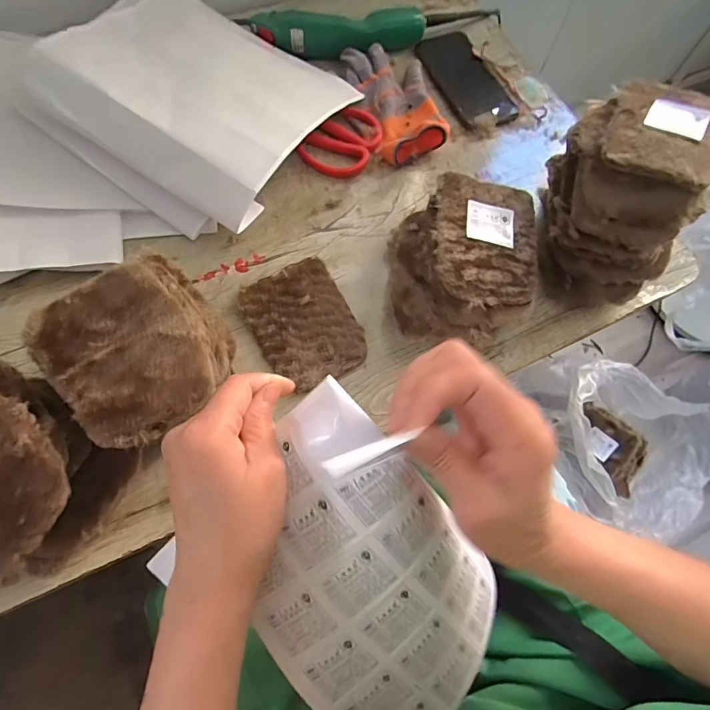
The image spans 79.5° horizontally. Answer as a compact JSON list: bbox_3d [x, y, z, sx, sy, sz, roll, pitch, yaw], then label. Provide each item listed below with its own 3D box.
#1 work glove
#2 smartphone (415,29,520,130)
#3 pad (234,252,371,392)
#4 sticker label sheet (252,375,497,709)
[{"bbox_3d":[0.051,-0.308,0.518,0.090,0.030,0.170,-16,69,-10],"label":"work glove"},{"bbox_3d":[0.141,-0.360,0.553,0.083,0.014,0.173,-23,70,-12],"label":"smartphone"},{"bbox_3d":[-0.048,-0.030,0.409,0.092,0.012,0.122,-26,71,-14],"label":"pad"},{"bbox_3d":[0.017,0.137,0.276,0.136,0.045,0.241,-23,108,-12],"label":"sticker label sheet"}]

